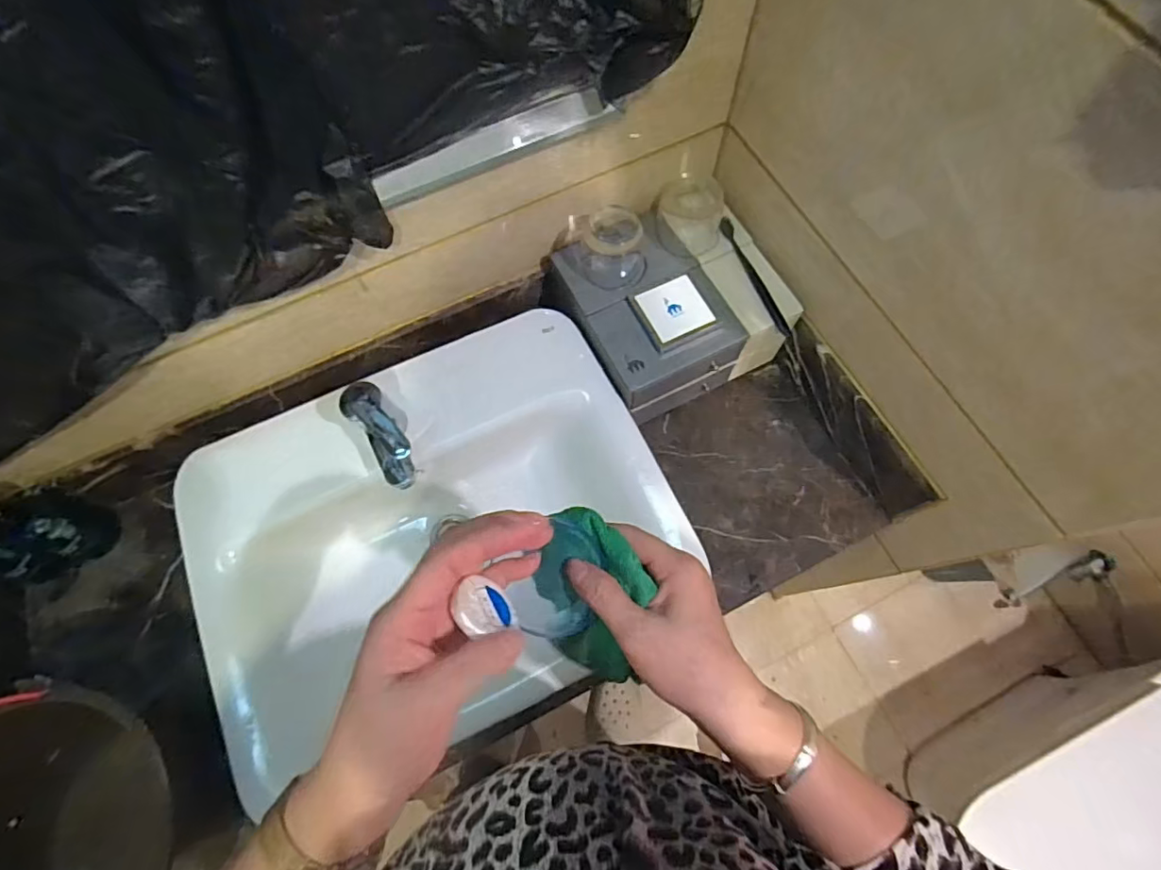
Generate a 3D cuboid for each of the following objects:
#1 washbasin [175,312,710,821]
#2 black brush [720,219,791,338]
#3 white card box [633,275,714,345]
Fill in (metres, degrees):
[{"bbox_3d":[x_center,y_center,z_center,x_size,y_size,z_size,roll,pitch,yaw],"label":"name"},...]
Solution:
[{"bbox_3d":[-0.170,0.129,0.693,0.547,0.164,0.425,-25,72,-7],"label":"washbasin"},{"bbox_3d":[0.229,-0.208,0.721,0.017,0.018,0.181,-22,72,-6],"label":"black brush"},{"bbox_3d":[0.117,-0.156,0.689,0.080,0.012,0.074,-26,72,-7],"label":"white card box"}]

